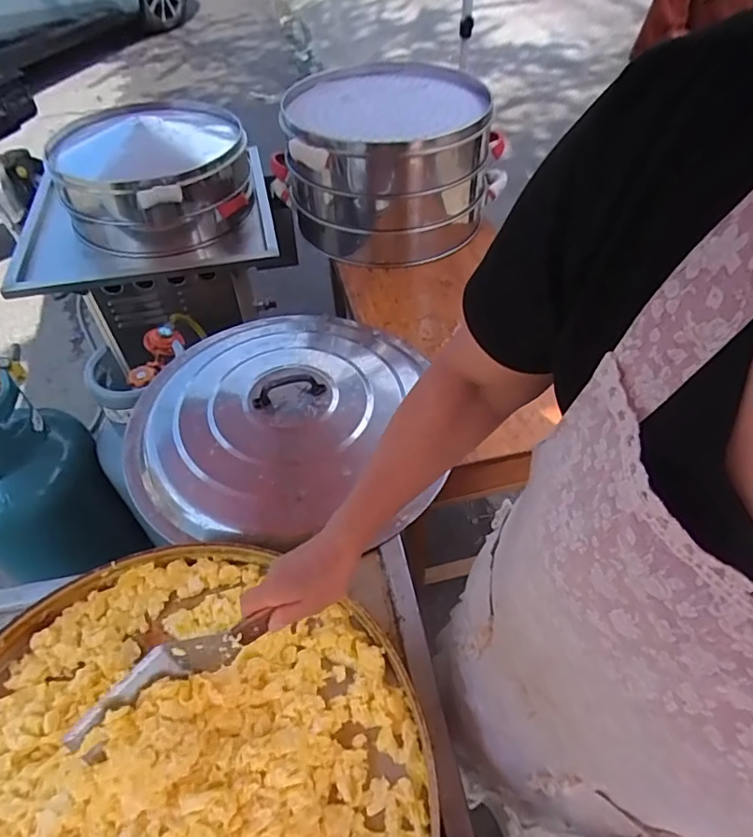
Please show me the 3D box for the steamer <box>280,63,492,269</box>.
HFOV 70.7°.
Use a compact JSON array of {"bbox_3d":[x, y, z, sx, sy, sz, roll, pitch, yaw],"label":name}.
[{"bbox_3d":[0.032,-0.583,1.239,0.434,0.305,0.405,2,50,5],"label":"steamer"}]

